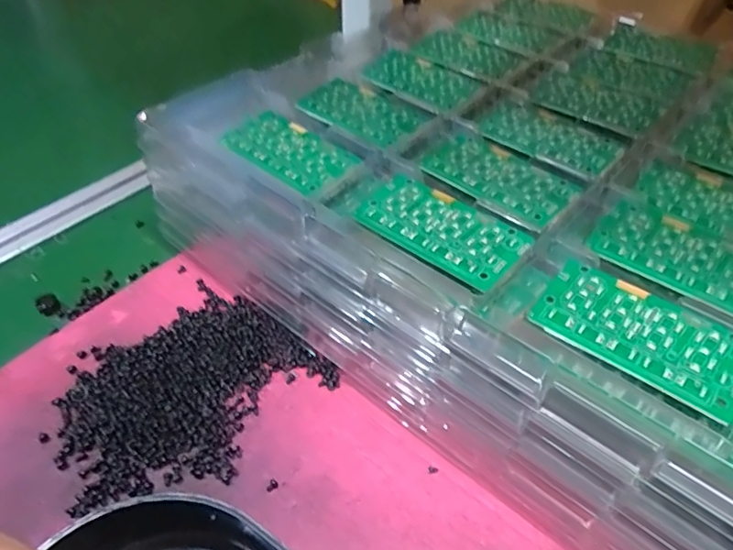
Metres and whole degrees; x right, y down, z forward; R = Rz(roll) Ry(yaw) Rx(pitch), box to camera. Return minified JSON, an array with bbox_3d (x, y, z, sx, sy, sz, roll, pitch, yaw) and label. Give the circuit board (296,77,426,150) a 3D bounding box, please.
[{"bbox_3d":[-0.007,-0.119,0.397,0.058,0.004,0.087,-33,54,-28],"label":"circuit board"}]

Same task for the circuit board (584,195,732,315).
[{"bbox_3d":[0.173,-0.010,0.297,0.053,0.009,0.093,-35,55,-30],"label":"circuit board"}]

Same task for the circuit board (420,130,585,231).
[{"bbox_3d":[0.082,-0.061,0.346,0.051,0.007,0.095,-31,53,-27],"label":"circuit board"}]

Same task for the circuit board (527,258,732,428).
[{"bbox_3d":[0.130,0.027,0.258,0.094,0.004,0.047,30,60,29],"label":"circuit board"}]

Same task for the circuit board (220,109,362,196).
[{"bbox_3d":[-0.051,-0.081,0.353,0.048,0.005,0.089,-35,55,-30],"label":"circuit board"}]

